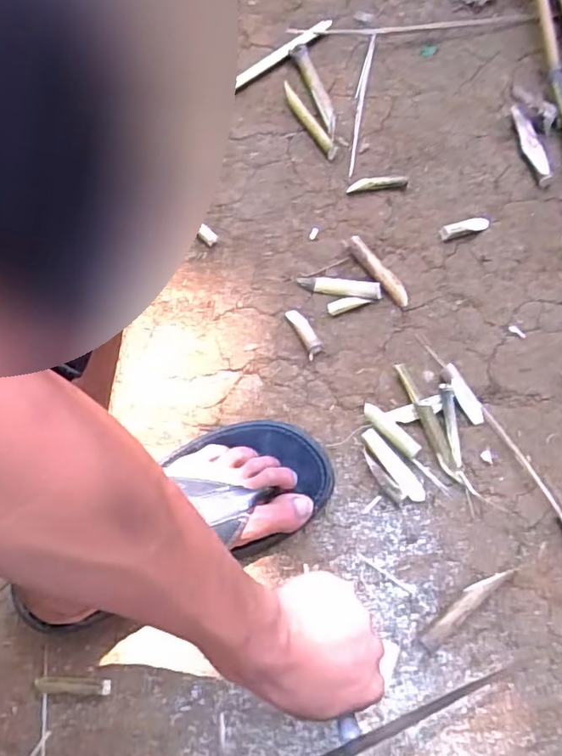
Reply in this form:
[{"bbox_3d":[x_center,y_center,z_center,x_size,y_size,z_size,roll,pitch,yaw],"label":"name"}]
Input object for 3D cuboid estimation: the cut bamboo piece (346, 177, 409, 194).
[{"bbox_3d":[0.105,-0.209,0.635,0.065,0.008,0.017,-3,69,2],"label":"cut bamboo piece"}]

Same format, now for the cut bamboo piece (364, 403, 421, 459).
[{"bbox_3d":[0.099,0.048,0.537,0.063,0.008,0.015,42,77,16],"label":"cut bamboo piece"}]

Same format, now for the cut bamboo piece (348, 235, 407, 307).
[{"bbox_3d":[0.098,-0.106,0.588,0.015,0.019,0.089,-34,72,-9],"label":"cut bamboo piece"}]

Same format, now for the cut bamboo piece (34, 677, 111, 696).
[{"bbox_3d":[-0.171,0.253,0.481,0.062,0.009,0.012,0,70,3],"label":"cut bamboo piece"}]

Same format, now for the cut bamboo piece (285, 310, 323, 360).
[{"bbox_3d":[0.022,-0.045,0.570,0.016,0.010,0.054,-26,70,-7],"label":"cut bamboo piece"}]

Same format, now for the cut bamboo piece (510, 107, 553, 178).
[{"bbox_3d":[0.273,-0.256,0.636,0.018,0.015,0.086,-17,70,-3],"label":"cut bamboo piece"}]

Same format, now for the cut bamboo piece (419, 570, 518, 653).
[{"bbox_3d":[0.152,0.185,0.480,0.096,0.016,0.017,-39,72,-11],"label":"cut bamboo piece"}]

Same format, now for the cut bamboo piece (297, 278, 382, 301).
[{"bbox_3d":[0.059,-0.092,0.590,0.083,0.008,0.019,9,70,6],"label":"cut bamboo piece"}]

